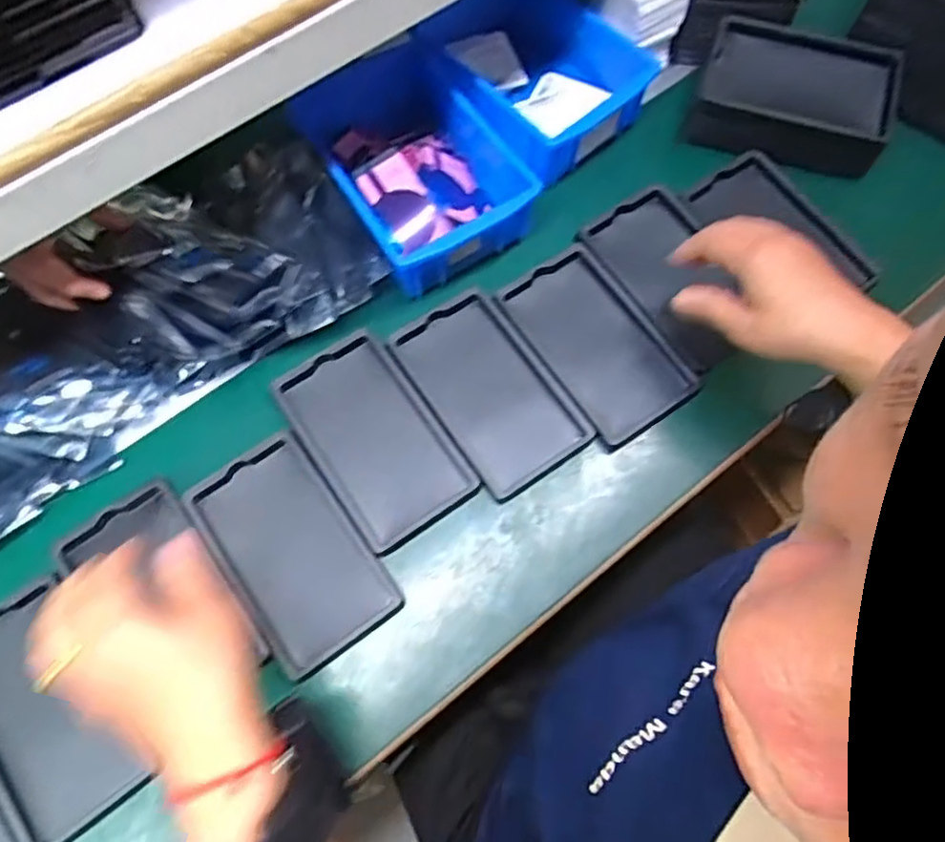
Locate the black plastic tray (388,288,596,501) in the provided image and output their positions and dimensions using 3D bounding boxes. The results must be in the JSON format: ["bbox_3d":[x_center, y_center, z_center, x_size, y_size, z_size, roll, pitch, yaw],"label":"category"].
[{"bbox_3d":[0.013,-0.027,0.549,0.094,0.008,0.160,-32,71,-11],"label":"black plastic tray"}]

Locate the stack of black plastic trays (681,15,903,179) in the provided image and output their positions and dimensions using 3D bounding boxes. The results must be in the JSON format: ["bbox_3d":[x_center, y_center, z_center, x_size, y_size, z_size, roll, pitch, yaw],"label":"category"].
[{"bbox_3d":[0.281,-0.285,0.610,0.164,0.057,0.100,20,70,9],"label":"stack of black plastic trays"}]

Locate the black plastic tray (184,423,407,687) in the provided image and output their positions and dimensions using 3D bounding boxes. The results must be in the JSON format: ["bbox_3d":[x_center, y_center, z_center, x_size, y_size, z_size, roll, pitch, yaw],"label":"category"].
[{"bbox_3d":[-0.132,0.094,0.505,0.095,0.017,0.160,-35,72,-13],"label":"black plastic tray"}]

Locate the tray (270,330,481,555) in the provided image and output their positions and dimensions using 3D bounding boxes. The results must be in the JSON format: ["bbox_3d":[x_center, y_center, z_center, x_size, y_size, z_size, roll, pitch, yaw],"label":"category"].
[{"bbox_3d":[-0.076,0.011,0.534,0.097,0.017,0.158,-33,71,-12],"label":"tray"}]

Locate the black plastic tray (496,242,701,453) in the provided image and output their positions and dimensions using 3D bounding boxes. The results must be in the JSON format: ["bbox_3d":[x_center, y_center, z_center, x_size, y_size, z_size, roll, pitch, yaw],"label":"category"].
[{"bbox_3d":[0.101,-0.067,0.563,0.093,0.009,0.162,-31,71,-11],"label":"black plastic tray"}]

